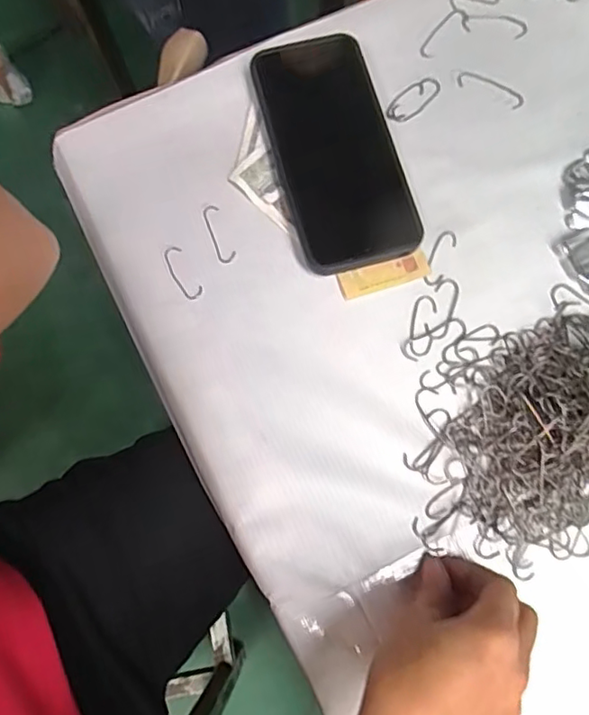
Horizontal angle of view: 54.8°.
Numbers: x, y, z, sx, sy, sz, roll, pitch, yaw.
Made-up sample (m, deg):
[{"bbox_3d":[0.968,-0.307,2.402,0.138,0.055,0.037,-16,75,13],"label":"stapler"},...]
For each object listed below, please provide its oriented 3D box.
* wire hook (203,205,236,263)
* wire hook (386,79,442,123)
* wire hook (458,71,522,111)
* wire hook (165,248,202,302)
[{"bbox_3d":[-0.052,-0.084,0.390,0.012,0.004,0.042,-19,79,-5],"label":"wire hook"},{"bbox_3d":[0.086,-0.187,0.410,0.048,0.004,0.020,-44,82,-9],"label":"wire hook"},{"bbox_3d":[0.144,-0.197,0.415,0.050,0.004,0.016,24,79,4],"label":"wire hook"},{"bbox_3d":[-0.076,-0.057,0.382,0.014,0.004,0.039,-28,80,-6],"label":"wire hook"}]

